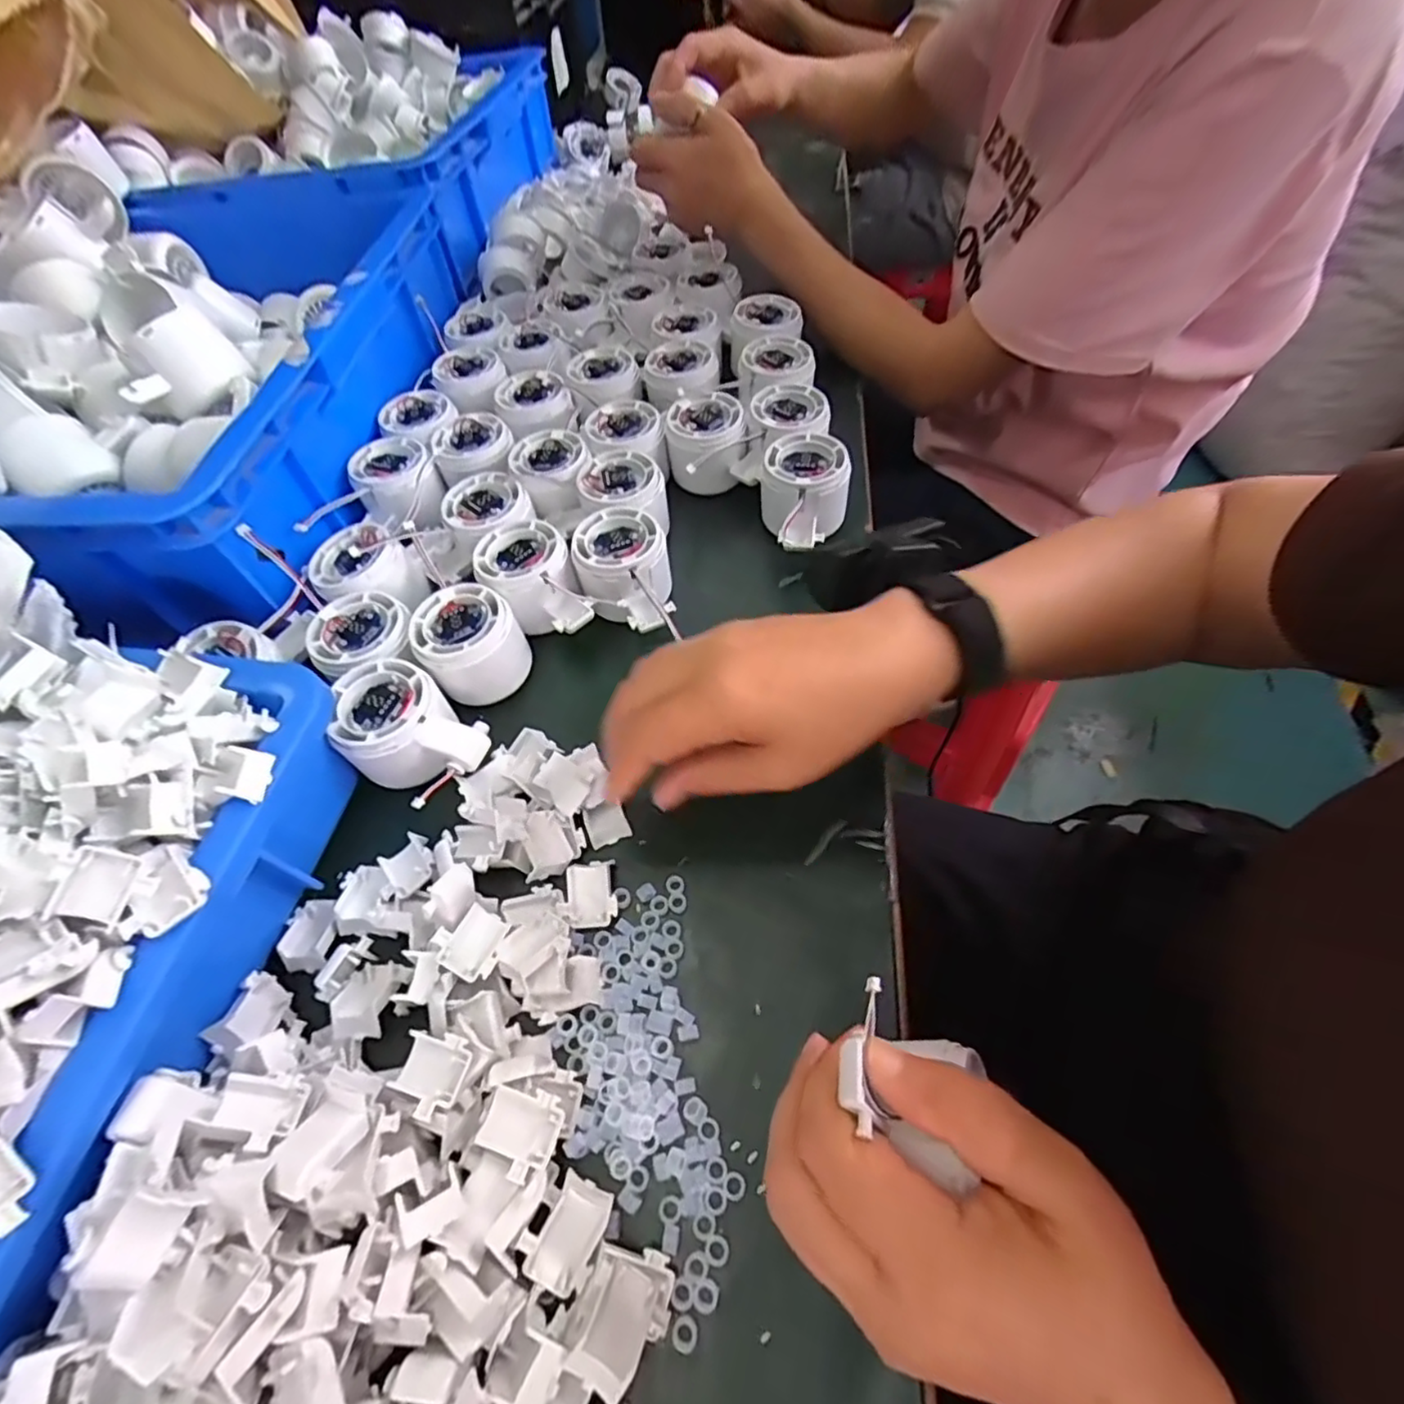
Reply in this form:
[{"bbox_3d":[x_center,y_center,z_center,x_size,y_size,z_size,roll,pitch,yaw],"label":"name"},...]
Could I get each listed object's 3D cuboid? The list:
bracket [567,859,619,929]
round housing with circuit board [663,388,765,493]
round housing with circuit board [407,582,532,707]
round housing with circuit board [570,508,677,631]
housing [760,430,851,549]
[{"bbox_3d":[-0.054,0.094,0.315,0.023,0.006,0.034,-9,57,-2],"label":"bracket"},{"bbox_3d":[0.009,-0.186,0.466,0.067,0.045,0.069,-2,57,2],"label":"round housing with circuit board"},{"bbox_3d":[-0.137,-0.033,0.380,0.057,0.045,0.055,-2,57,2],"label":"round housing with circuit board"},{"bbox_3d":[-0.048,-0.077,0.406,0.056,0.049,0.080,-7,56,-1],"label":"round housing with circuit board"},{"bbox_3d":[0.068,-0.135,0.428,0.054,0.053,0.079,5,57,7],"label":"housing"}]

